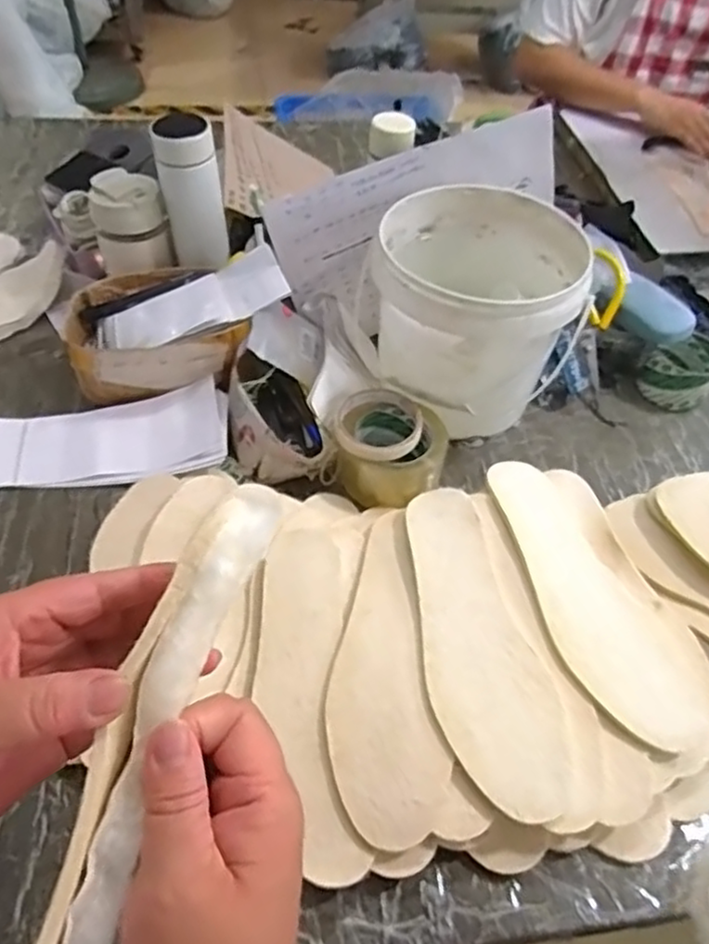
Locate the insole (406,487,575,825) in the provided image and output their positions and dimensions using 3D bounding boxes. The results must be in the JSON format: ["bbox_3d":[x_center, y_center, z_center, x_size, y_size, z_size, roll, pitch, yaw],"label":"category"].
[{"bbox_3d":[0.097,0.129,0.551,0.089,0.015,0.270,-5,52,-8],"label":"insole"}]

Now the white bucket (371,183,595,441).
[{"bbox_3d":[0.118,-0.170,0.747,0.189,0.186,0.199,2,51,-3],"label":"white bucket"}]

